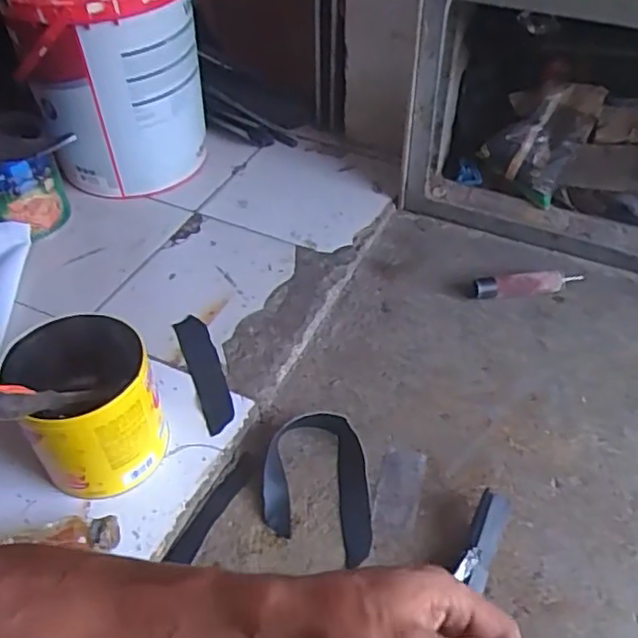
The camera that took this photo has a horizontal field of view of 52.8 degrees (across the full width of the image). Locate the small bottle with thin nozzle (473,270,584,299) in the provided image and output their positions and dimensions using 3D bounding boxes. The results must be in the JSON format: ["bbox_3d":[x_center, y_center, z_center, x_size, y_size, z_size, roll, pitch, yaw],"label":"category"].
[{"bbox_3d":[0.318,-0.051,0.975,0.163,0.026,0.034,-2,46,-1],"label":"small bottle with thin nozzle"}]

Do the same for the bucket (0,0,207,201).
[{"bbox_3d":[-0.328,-0.386,1.019,0.265,0.376,0.248,-1,46,1],"label":"bucket"}]

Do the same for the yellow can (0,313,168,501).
[{"bbox_3d":[-0.258,0.102,0.735,0.149,0.162,0.151,-13,47,-11],"label":"yellow can"}]

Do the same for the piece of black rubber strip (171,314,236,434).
[{"bbox_3d":[-0.154,0.071,0.872,0.044,0.009,0.204,-18,49,-14],"label":"piece of black rubber strip"}]

